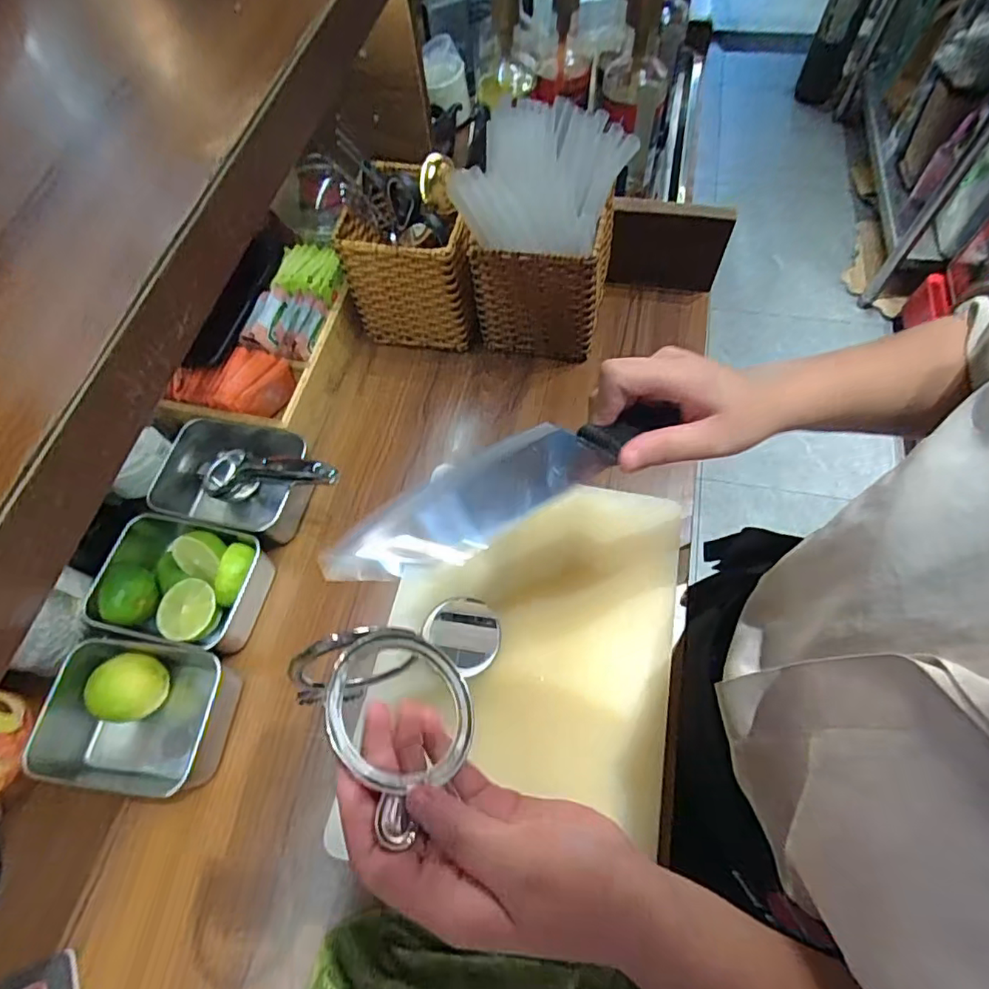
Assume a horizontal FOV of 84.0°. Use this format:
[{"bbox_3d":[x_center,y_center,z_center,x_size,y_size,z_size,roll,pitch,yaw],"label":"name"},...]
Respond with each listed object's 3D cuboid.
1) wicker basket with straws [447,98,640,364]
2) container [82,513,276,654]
[{"bbox_3d":[0.049,-0.254,0.561,0.139,0.209,0.122,12,65,9],"label":"wicker basket with straws"},{"bbox_3d":[-0.283,0.085,0.501,0.131,0.055,0.108,8,65,7],"label":"container"}]

